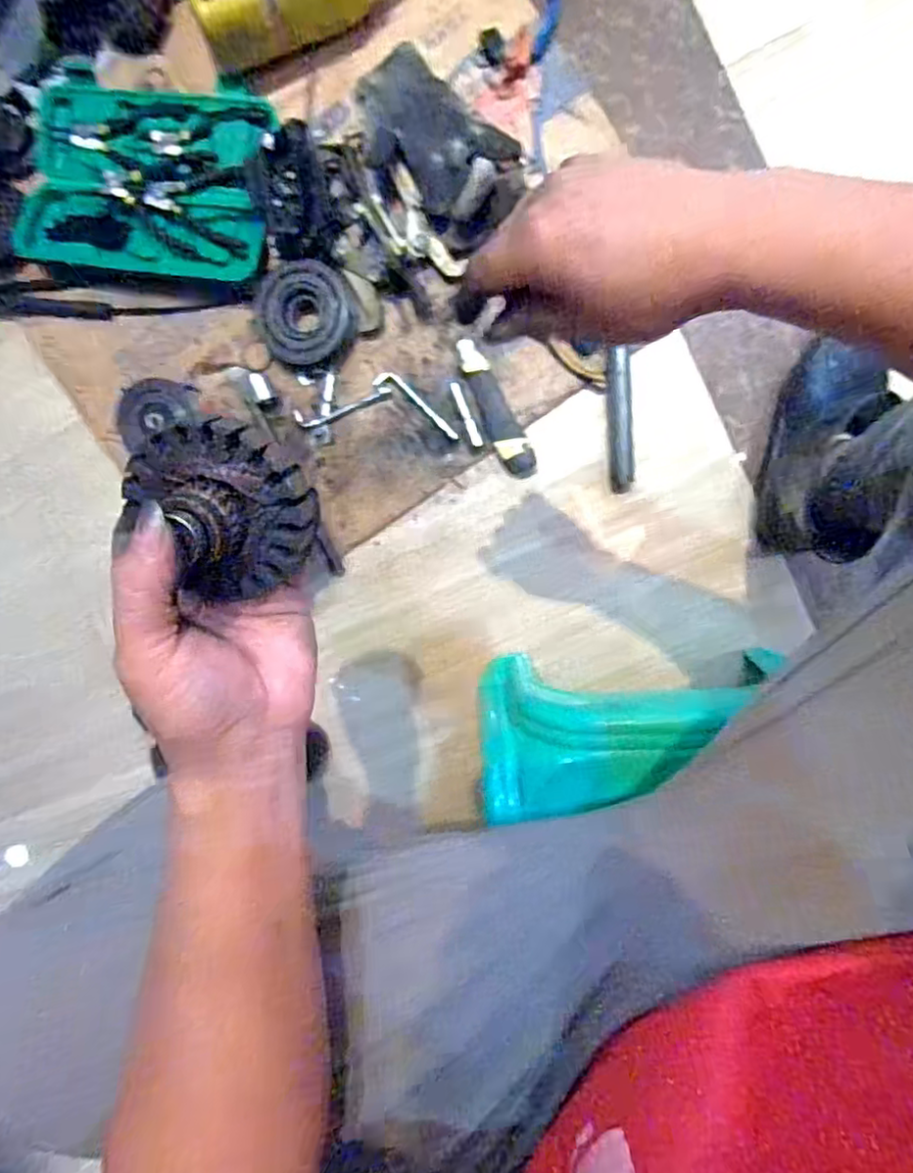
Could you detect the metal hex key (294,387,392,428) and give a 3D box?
[{"bbox_3d":[-0.132,-0.207,0.748,0.118,0.008,0.024,-12,93,8],"label":"metal hex key"}]

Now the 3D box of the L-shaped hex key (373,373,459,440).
[{"bbox_3d":[-0.045,-0.206,0.737,0.116,0.005,0.023,41,98,2],"label":"L-shaped hex key"}]

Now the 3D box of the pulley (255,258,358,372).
[{"bbox_3d":[-0.170,-0.307,0.729,0.108,0.045,0.103,1,95,7],"label":"pulley"}]

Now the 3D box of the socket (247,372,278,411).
[{"bbox_3d":[-0.232,-0.235,0.759,0.025,0.024,0.045,-21,92,8],"label":"socket"}]

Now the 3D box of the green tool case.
[{"bbox_3d":[-0.357,-0.473,0.744,0.309,0.030,0.218,11,96,6],"label":"green tool case"}]

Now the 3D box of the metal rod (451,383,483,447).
[{"bbox_3d":[0.012,-0.195,0.726,0.012,0.009,0.073,-21,92,8],"label":"metal rod"}]

